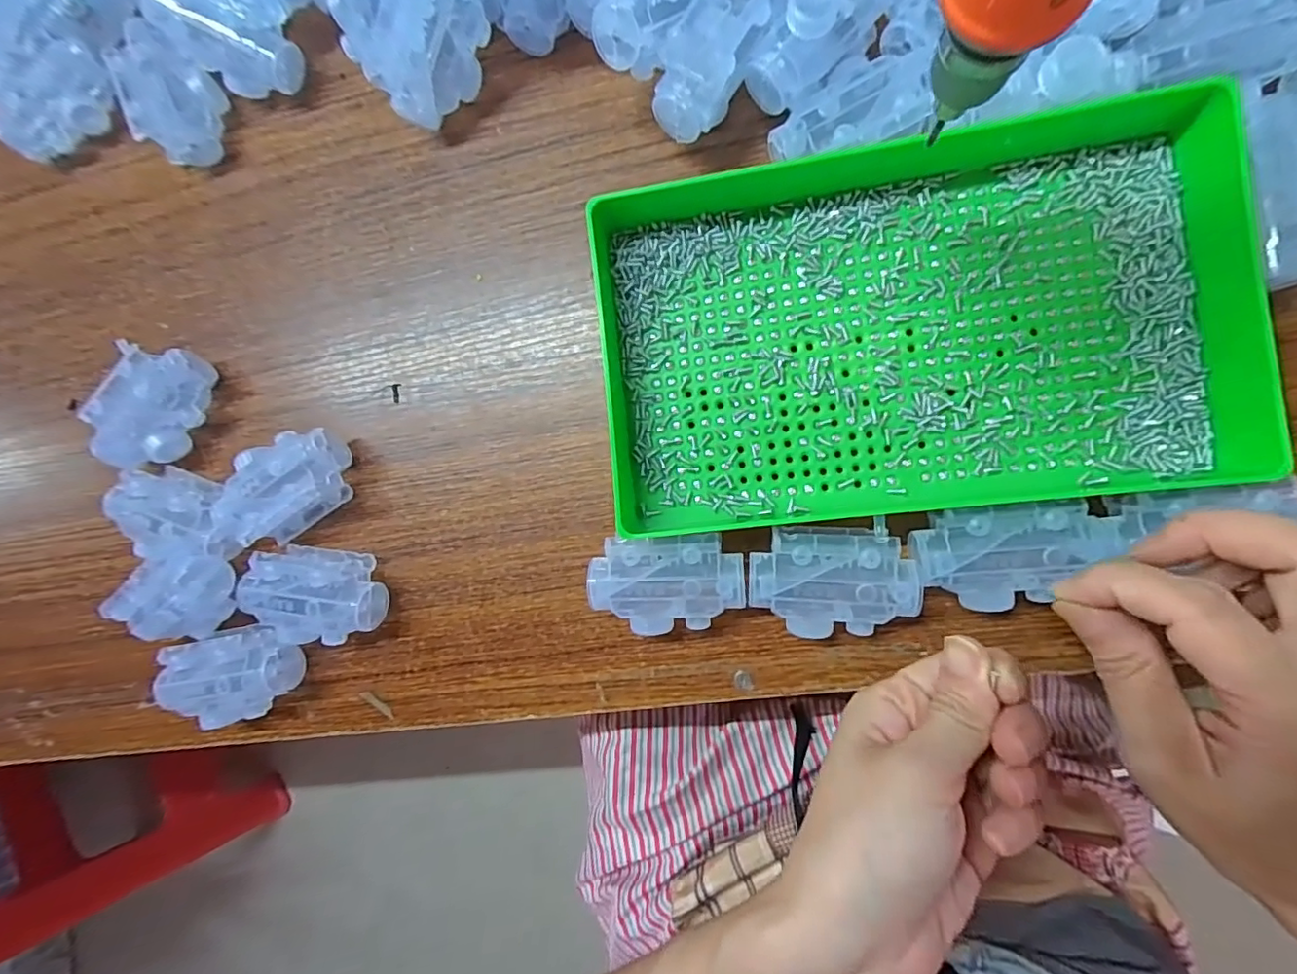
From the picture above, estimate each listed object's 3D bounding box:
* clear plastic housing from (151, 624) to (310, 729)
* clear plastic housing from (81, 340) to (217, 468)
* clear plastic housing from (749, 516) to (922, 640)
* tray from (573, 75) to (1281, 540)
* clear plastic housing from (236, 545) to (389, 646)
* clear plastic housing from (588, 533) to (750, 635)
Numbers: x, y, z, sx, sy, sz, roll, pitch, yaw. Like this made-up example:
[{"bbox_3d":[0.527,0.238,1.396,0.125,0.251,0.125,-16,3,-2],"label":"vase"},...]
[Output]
[{"bbox_3d":[-0.213,0.097,0.282,0.064,0.033,0.045,-13,88,9],"label":"clear plastic housing"},{"bbox_3d":[-0.258,-0.041,0.290,0.037,0.031,0.063,32,95,8],"label":"clear plastic housing"},{"bbox_3d":[0.079,0.041,0.240,0.066,0.020,0.048,-10,88,9],"label":"clear plastic housing"},{"bbox_3d":[0.103,-0.068,0.234,0.245,0.029,0.158,-6,89,9],"label":"tray"},{"bbox_3d":[-0.167,0.056,0.277,0.063,0.031,0.045,5,91,9],"label":"clear plastic housing"},{"bbox_3d":[0.009,0.044,0.254,0.069,0.027,0.045,-3,89,9],"label":"clear plastic housing"}]

